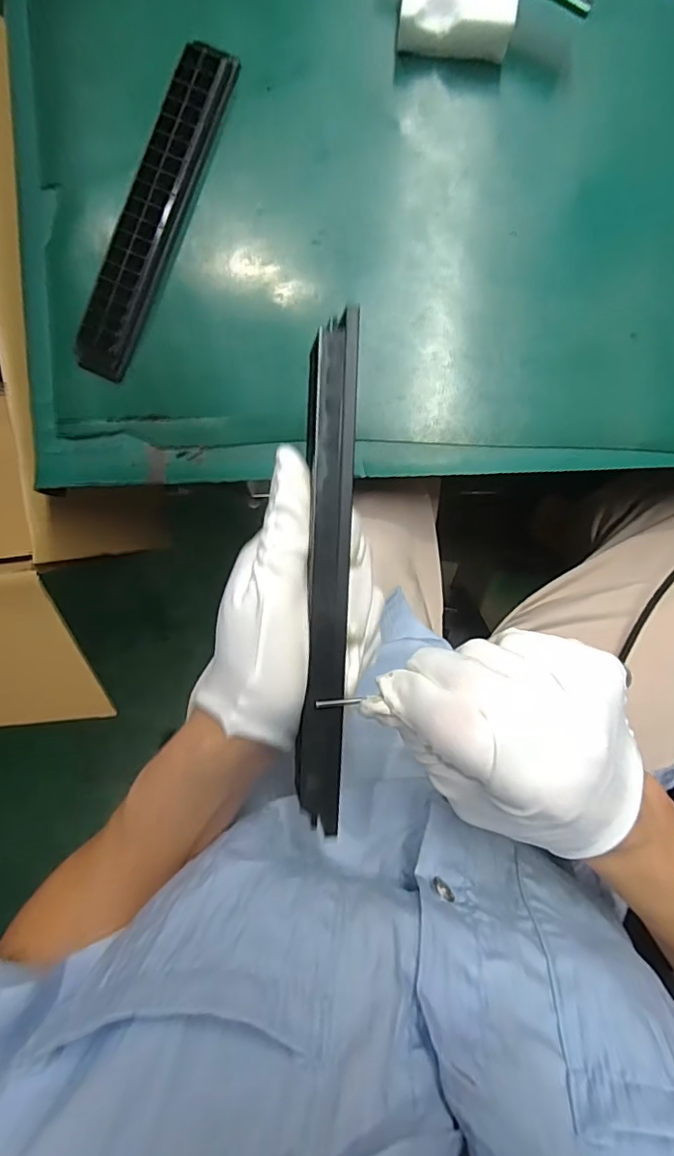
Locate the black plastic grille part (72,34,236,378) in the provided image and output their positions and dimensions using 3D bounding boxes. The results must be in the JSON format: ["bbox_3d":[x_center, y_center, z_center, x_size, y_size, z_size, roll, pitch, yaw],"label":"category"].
[{"bbox_3d":[-0.126,-0.246,0.368,0.032,0.017,0.218,24,97,1],"label":"black plastic grille part"}]

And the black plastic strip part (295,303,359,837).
[{"bbox_3d":[-0.004,0.001,0.229,0.019,0.009,0.215,2,95,3],"label":"black plastic strip part"}]

